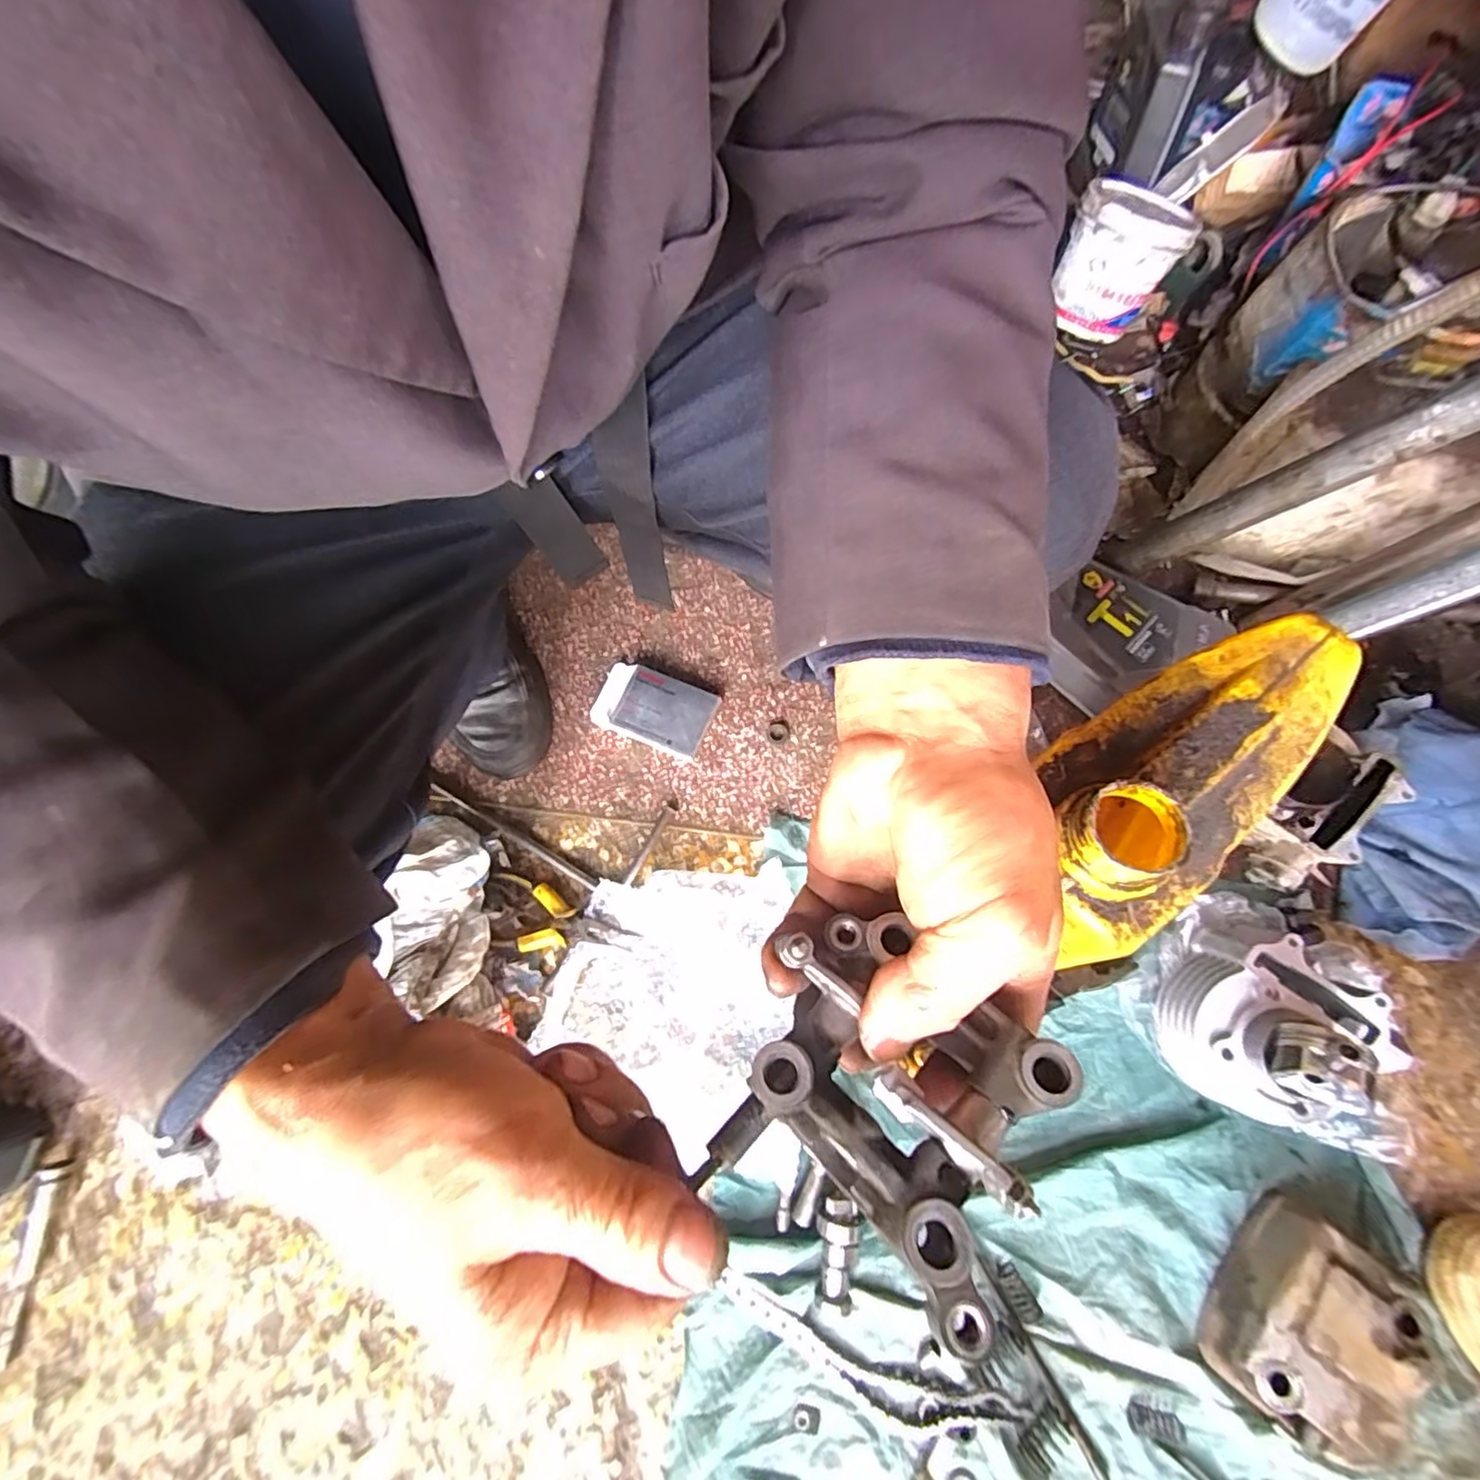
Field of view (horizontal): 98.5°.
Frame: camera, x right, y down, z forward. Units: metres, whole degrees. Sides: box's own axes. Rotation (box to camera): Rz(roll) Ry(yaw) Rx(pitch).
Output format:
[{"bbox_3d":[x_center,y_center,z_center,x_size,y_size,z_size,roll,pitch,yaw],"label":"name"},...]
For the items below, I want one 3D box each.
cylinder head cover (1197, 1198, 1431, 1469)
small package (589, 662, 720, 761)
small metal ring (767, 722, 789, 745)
[{"bbox_3d":[0.397,0.405,0.438,0.102,0.047,0.132,37,76,12],"label":"cylinder head cover"},{"bbox_3d":[-0.083,-0.032,0.611,0.111,0.020,0.072,22,73,8],"label":"small package"},{"bbox_3d":[0.036,-0.007,0.608,0.020,0.004,0.022,0,71,1],"label":"small metal ring"}]

